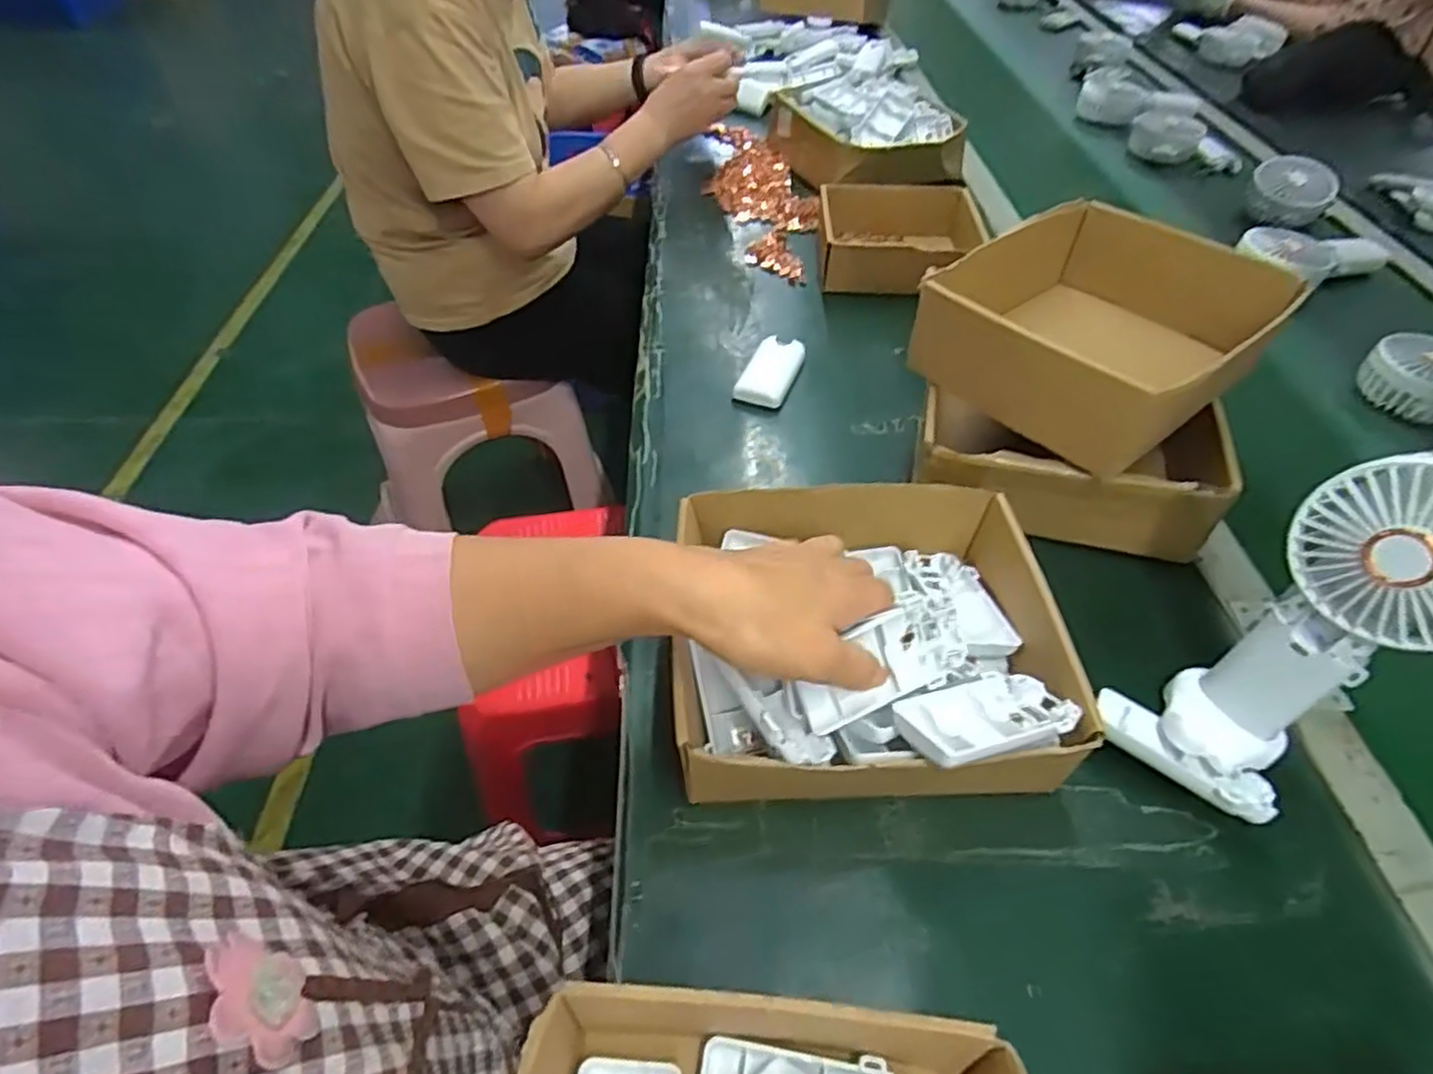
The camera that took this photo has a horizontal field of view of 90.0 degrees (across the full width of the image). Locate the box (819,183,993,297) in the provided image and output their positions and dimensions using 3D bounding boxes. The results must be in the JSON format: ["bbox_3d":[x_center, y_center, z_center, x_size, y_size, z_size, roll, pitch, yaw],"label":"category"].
[{"bbox_3d":[0.199,-0.326,0.779,0.164,0.049,0.150,4,49,5],"label":"box"}]

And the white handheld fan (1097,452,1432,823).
[{"bbox_3d":[0.288,0.059,0.358,0.110,0.185,0.089,-27,53,-21],"label":"white handheld fan"}]

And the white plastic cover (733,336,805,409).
[{"bbox_3d":[0.048,-0.151,0.654,0.046,0.019,0.088,16,51,15],"label":"white plastic cover"}]

